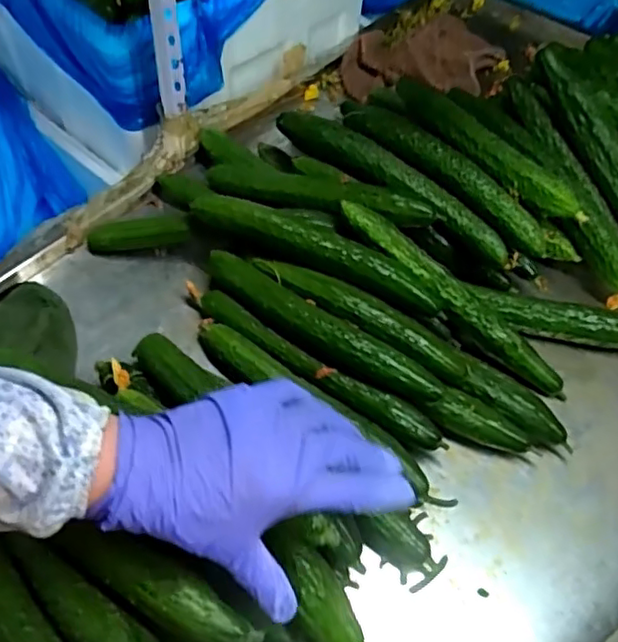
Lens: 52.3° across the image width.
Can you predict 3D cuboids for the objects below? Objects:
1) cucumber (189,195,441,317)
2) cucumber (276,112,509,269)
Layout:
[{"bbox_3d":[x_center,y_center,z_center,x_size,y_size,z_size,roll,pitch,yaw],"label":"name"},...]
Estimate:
[{"bbox_3d":[0.005,-0.064,0.556,0.230,0.039,0.031,24,56,12],"label":"cucumber"},{"bbox_3d":[0.079,-0.137,0.604,0.258,0.031,0.035,35,59,18],"label":"cucumber"}]

